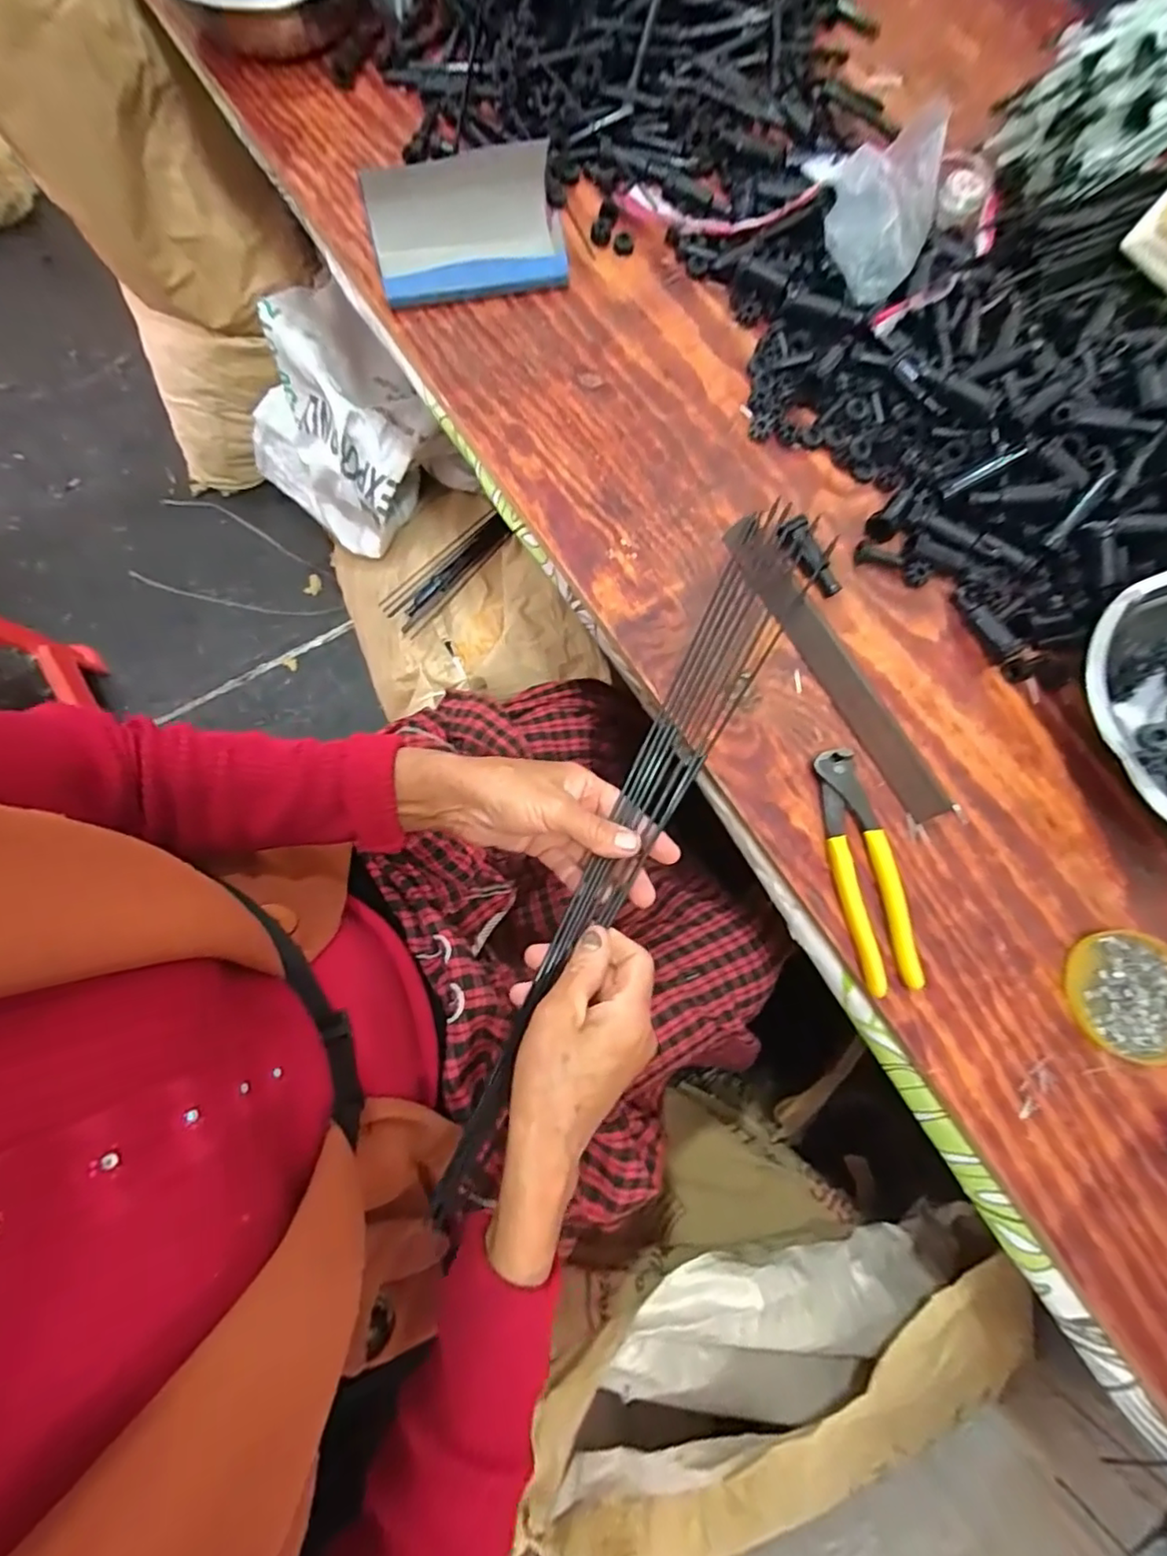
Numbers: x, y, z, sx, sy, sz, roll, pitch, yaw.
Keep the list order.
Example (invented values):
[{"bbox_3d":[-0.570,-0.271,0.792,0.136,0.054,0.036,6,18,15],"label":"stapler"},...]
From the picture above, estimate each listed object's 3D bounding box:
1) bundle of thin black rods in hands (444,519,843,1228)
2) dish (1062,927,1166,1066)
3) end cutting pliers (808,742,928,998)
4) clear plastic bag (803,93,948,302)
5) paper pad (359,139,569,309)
[{"bbox_3d":[0.045,0.020,0.410,0.052,0.014,0.513,28,77,5],"label":"bundle of thin black rods in hands"},{"bbox_3d":[0.370,0.145,0.398,0.083,0.010,0.080,0,78,-1],"label":"dish"},{"bbox_3d":[0.193,0.062,0.411,0.040,0.014,0.163,-10,78,-3],"label":"end cutting pliers"},{"bbox_3d":[0.235,-0.467,0.487,0.086,0.085,0.109,-33,80,-7],"label":"clear plastic bag"},{"bbox_3d":[-0.100,-0.470,0.507,0.164,0.054,0.090,-9,77,-5],"label":"paper pad"}]

